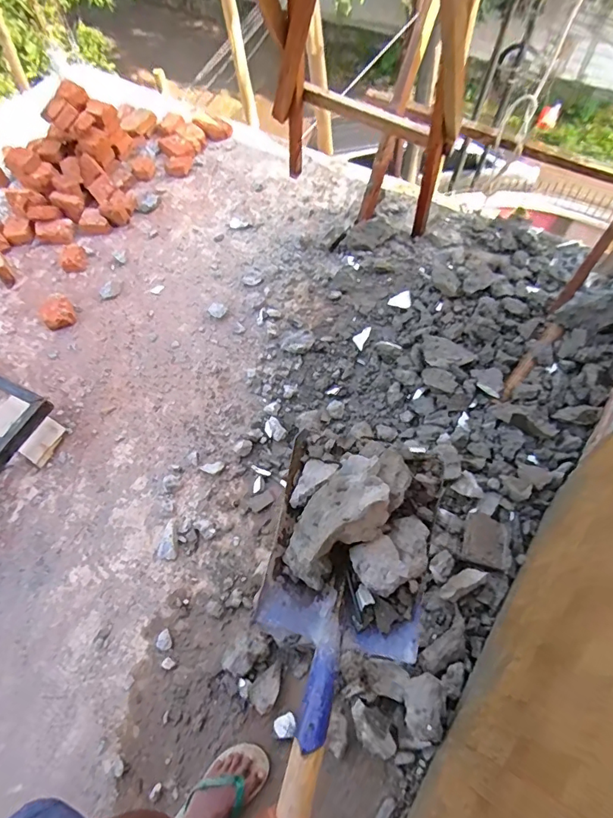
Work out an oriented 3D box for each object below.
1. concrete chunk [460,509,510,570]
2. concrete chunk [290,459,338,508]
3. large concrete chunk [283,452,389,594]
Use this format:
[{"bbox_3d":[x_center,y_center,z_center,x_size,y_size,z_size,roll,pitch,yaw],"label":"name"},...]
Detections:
[{"bbox_3d":[0.477,0.346,1.195,0.124,0.034,0.132,17,64,11],"label":"concrete chunk"},{"bbox_3d":[0.008,0.111,0.721,0.045,0.041,0.091,34,58,10],"label":"concrete chunk"},{"bbox_3d":[0.048,0.161,0.660,0.100,0.101,0.186,33,68,18],"label":"large concrete chunk"}]

